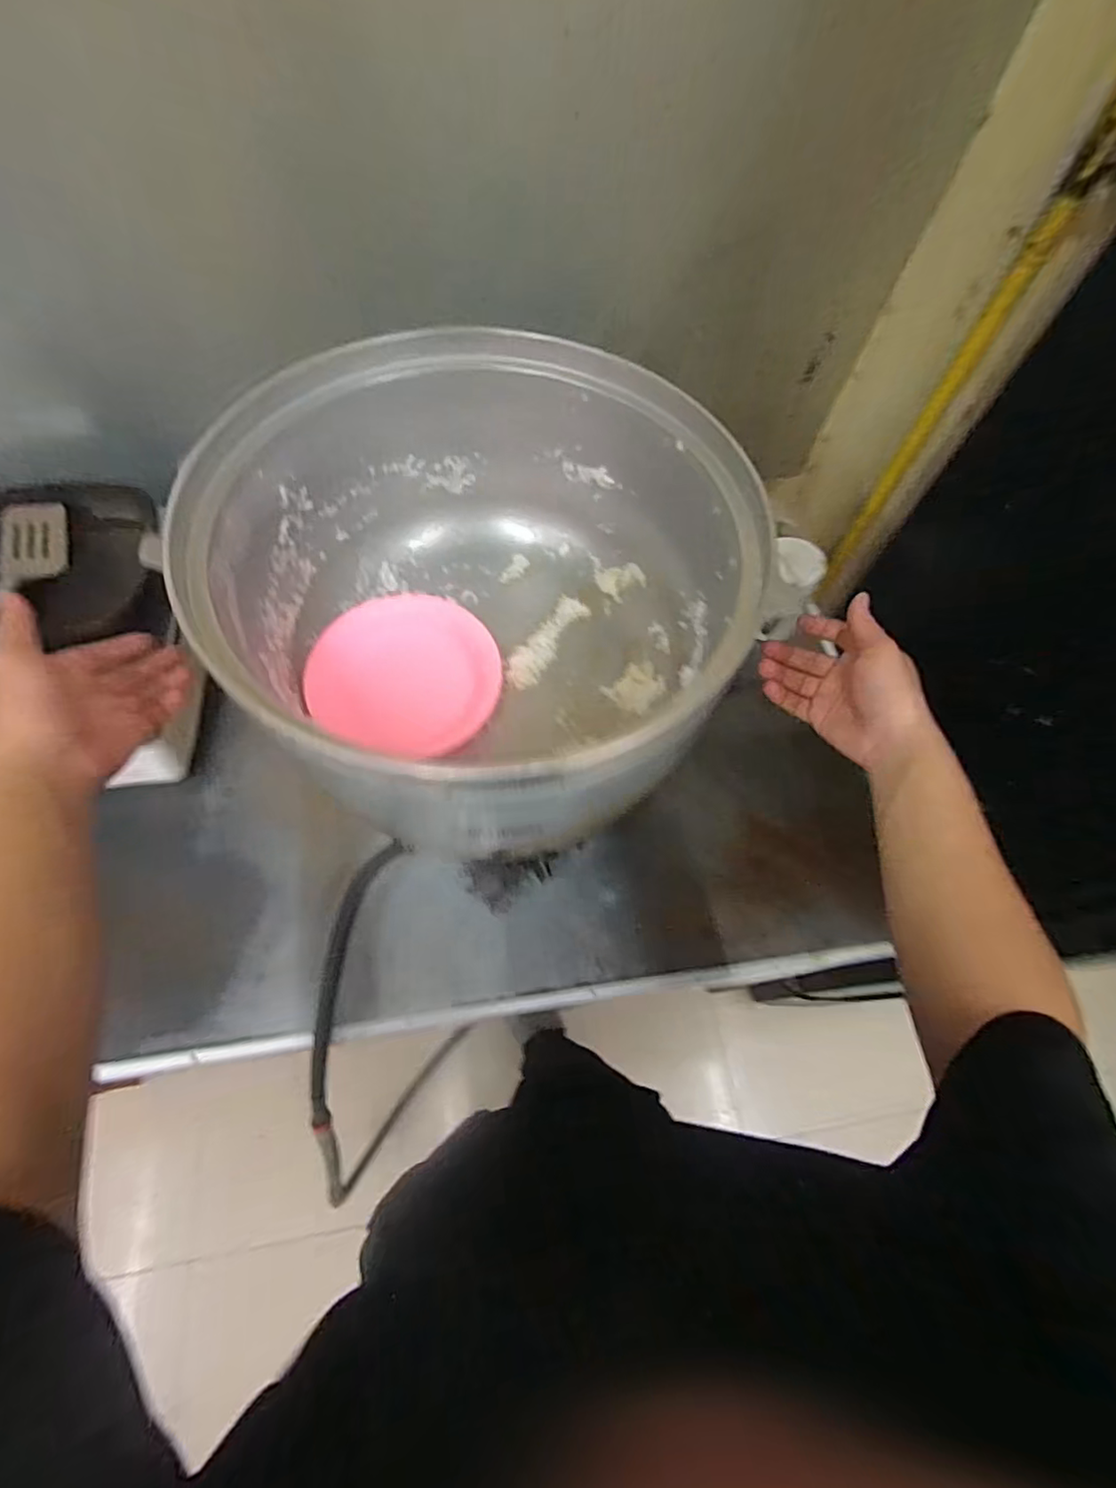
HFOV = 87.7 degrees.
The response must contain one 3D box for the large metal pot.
[{"bbox_3d":[-0.084,-0.153,0.606,0.446,0.287,0.409,-27,68,-15],"label":"large metal pot"}]

